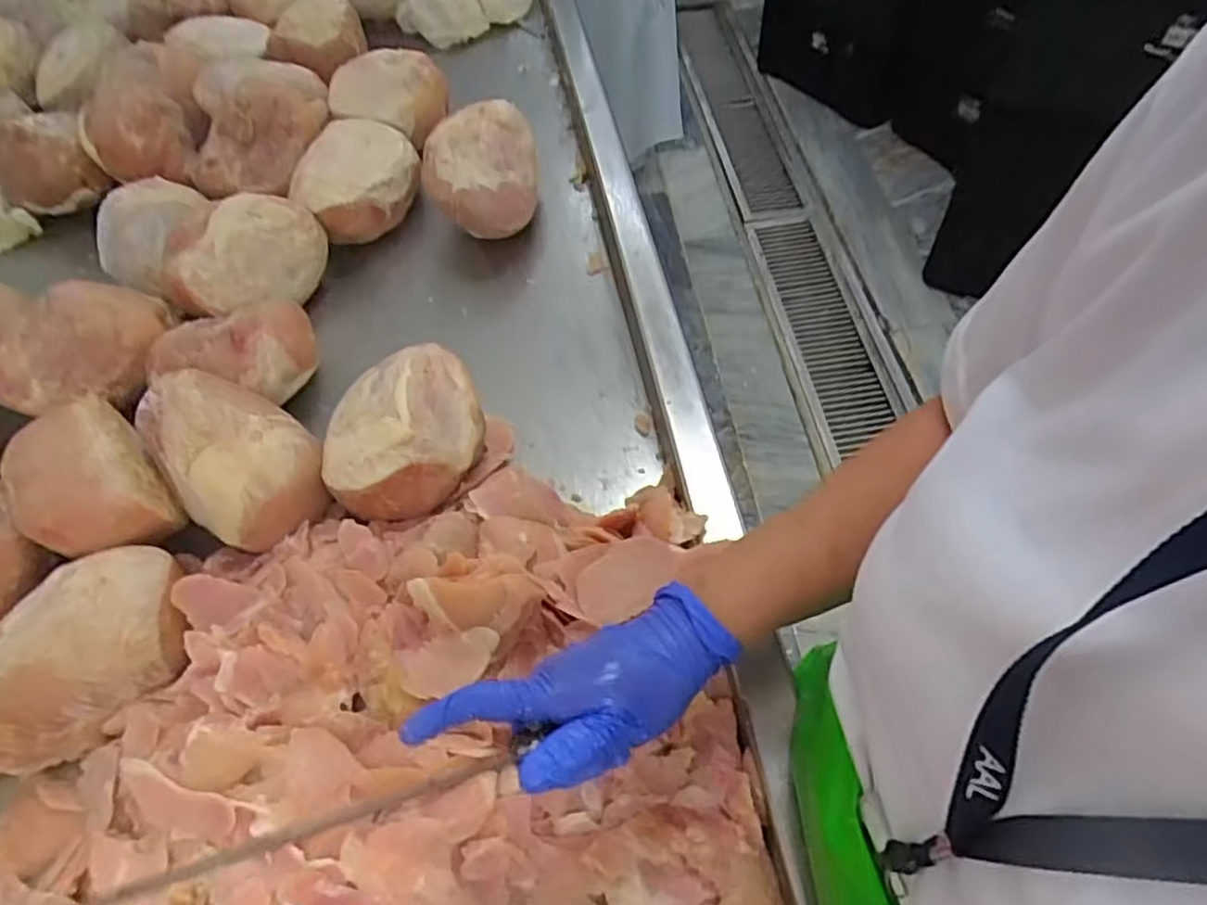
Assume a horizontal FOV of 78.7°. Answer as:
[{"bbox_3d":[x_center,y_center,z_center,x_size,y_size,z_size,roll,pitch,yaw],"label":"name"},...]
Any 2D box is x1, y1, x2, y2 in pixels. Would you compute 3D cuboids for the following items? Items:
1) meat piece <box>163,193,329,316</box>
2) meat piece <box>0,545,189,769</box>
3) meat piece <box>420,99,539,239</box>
[{"bbox_3d":[-0.346,-0.192,0.718,0.086,0.076,0.148,38,66,24],"label":"meat piece"},{"bbox_3d":[-0.365,0.128,0.509,0.142,0.068,0.122,-26,59,-14],"label":"meat piece"},{"bbox_3d":[-0.123,-0.284,0.746,0.118,0.082,0.113,-12,56,-5],"label":"meat piece"}]

